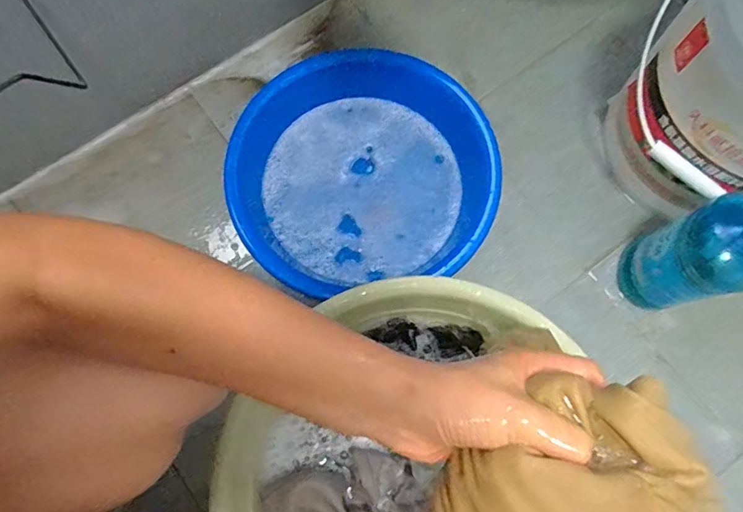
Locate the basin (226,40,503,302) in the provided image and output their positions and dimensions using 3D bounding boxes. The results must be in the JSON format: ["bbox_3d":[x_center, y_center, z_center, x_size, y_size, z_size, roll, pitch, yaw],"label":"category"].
[{"bbox_3d":[-0.013,-0.114,0.661,0.339,0.106,0.307,-9,77,-3],"label":"basin"}]

